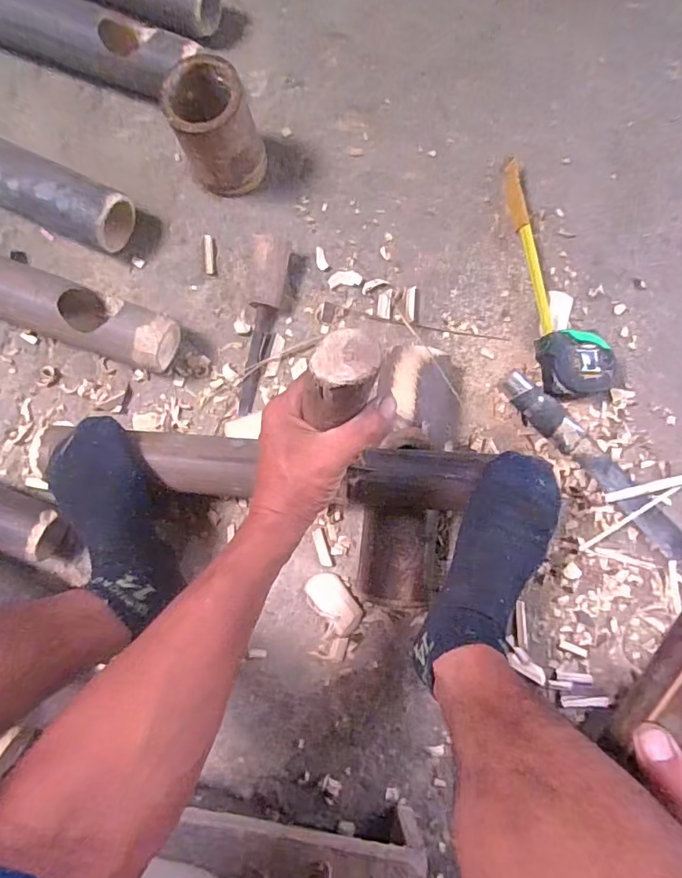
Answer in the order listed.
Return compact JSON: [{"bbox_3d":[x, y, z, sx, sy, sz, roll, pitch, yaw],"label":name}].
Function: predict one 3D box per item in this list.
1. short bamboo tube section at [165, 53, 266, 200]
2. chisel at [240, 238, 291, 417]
[{"bbox_3d":[-0.137,-0.343,0.571,0.095,0.121,0.089,-20,84,-4],"label":"short bamboo tube section"},{"bbox_3d":[-0.094,-0.131,0.592,0.038,0.032,0.201,10,97,5],"label":"chisel"}]

